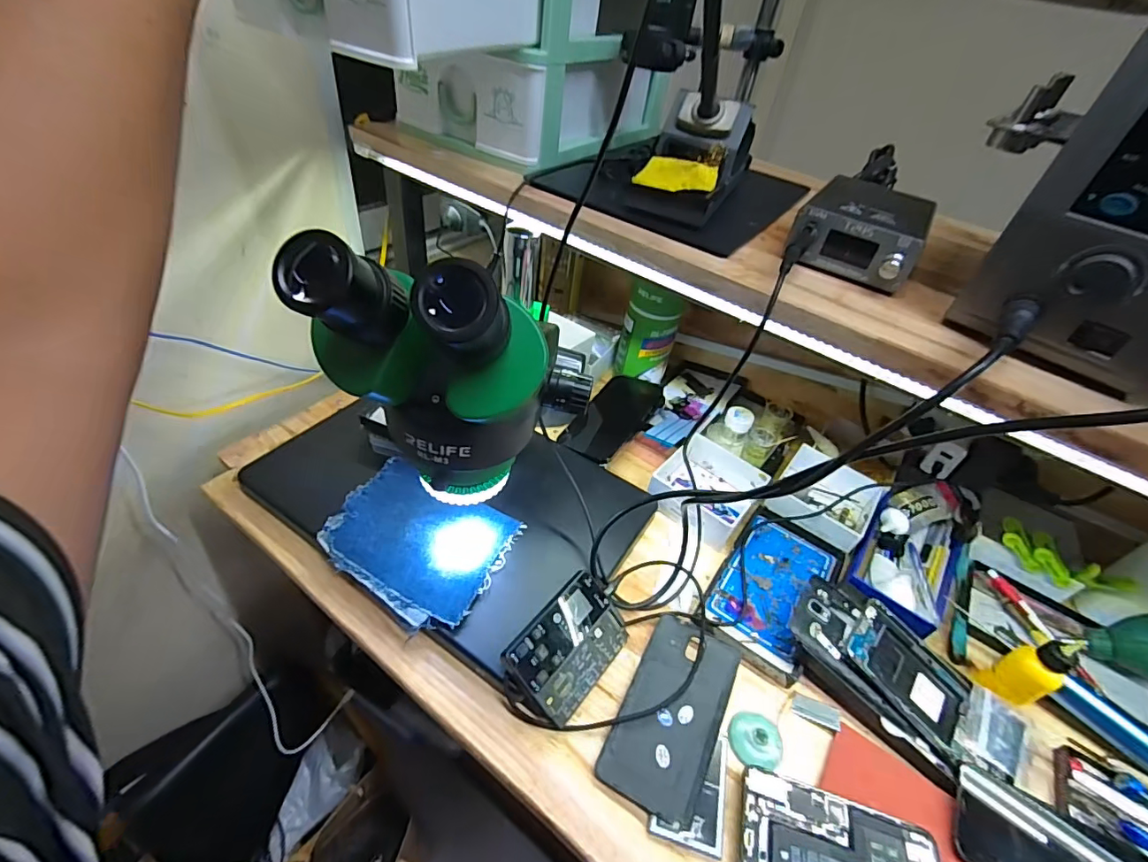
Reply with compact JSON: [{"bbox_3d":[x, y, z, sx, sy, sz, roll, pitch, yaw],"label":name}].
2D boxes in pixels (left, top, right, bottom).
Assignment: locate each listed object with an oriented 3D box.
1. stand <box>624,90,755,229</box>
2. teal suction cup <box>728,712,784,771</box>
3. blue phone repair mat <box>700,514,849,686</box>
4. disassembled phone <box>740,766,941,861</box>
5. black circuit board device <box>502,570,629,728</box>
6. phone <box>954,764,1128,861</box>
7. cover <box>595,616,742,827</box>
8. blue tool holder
[{"bbox_3d":[0.109,-0.238,0.432,0.076,0.066,0.150,23,45,14],"label":"stand"},{"bbox_3d":[0.148,0.253,0.415,0.039,0.018,0.041,5,43,-5],"label":"teal suction cup"},{"bbox_3d":[0.204,0.159,0.514,0.102,0.018,0.181,30,47,21],"label":"blue phone repair mat"},{"bbox_3d":[0.190,0.301,0.360,0.138,0.008,0.068,17,43,8],"label":"disassembled phone"},{"bbox_3d":[-0.003,0.180,0.430,0.109,0.010,0.076,-38,96,-37],"label":"black circuit board device"},{"bbox_3d":[0.354,0.311,0.364,0.138,0.012,0.071,26,46,18],"label":"phone"},{"bbox_3d":[0.083,0.229,0.418,0.076,0.011,0.145,24,45,15],"label":"cover"},{"bbox_3d":[0.355,0.144,0.549,0.100,0.050,0.186,31,47,21],"label":"blue tool holder"}]

